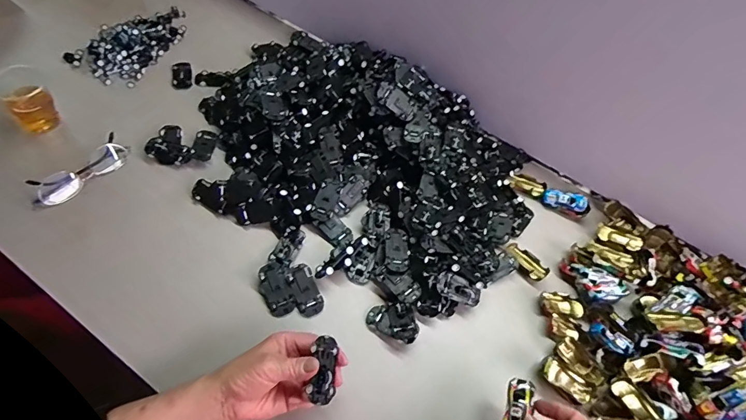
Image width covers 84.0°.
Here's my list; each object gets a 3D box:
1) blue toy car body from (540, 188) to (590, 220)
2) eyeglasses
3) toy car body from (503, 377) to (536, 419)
[{"bbox_3d":[0.302,-0.010,0.648,0.068,0.023,0.029,15,55,2],"label":"blue toy car body"},{"bbox_3d":[-0.404,-0.055,0.571,0.033,0.042,0.128,41,60,18],"label":"eyeglasses"},{"bbox_3d":[0.150,0.208,0.431,0.025,0.018,0.064,11,62,26],"label":"toy car body"}]

